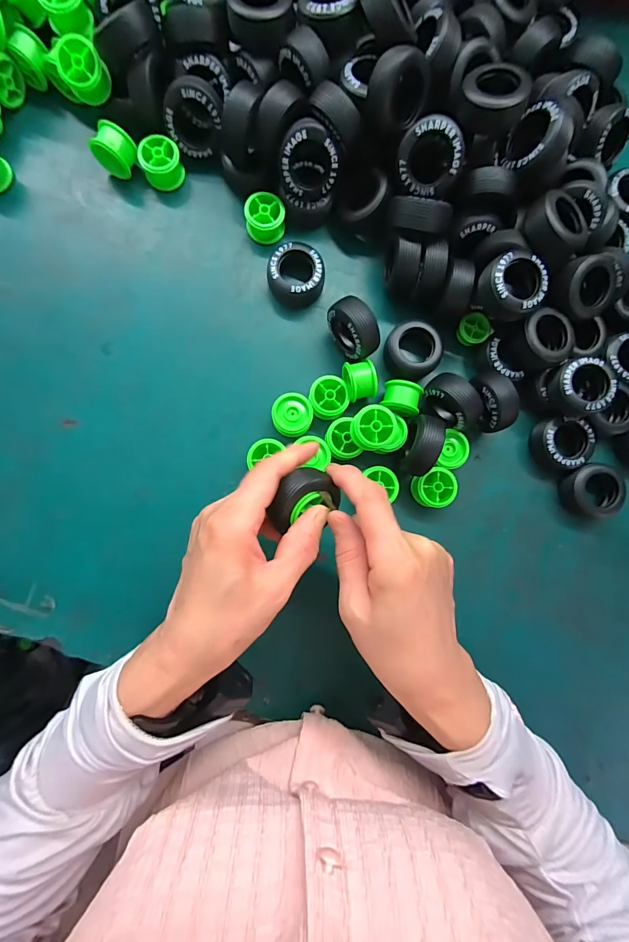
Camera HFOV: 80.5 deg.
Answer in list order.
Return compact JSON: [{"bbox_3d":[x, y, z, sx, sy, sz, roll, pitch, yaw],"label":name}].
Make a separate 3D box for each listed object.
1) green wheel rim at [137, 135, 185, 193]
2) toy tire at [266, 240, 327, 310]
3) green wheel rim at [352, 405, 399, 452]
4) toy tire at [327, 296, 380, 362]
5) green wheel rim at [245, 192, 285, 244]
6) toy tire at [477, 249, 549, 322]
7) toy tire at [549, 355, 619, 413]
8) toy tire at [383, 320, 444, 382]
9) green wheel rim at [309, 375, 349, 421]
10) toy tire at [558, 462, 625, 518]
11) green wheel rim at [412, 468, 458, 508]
[{"bbox_3d":[-0.134,-0.270,0.326,0.033,0.023,0.029,-23,88,-4],"label":"green wheel rim"},{"bbox_3d":[-0.016,-0.170,0.326,0.047,0.026,0.044,3,86,-3],"label":"toy tire"},{"bbox_3d":[0.046,-0.035,0.303,0.036,0.026,0.034,0,86,-3],"label":"green wheel rim"},{"bbox_3d":[0.032,-0.118,0.317,0.028,0.054,0.048,-40,89,-5],"label":"toy tire"},{"bbox_3d":[-0.043,-0.221,0.325,0.033,0.020,0.032,1,86,-3],"label":"green wheel rim"},{"bbox_3d":[0.154,-0.143,0.290,0.047,0.022,0.050,0,86,-3],"label":"toy tire"},{"bbox_3d":[0.226,-0.072,0.317,0.045,0.029,0.045,-7,87,-3],"label":"toy tire"},{"bbox_3d":[0.087,-0.106,0.333,0.046,0.029,0.047,0,86,-3],"label":"toy tire"},{"bbox_3d":[0.012,-0.063,0.328,0.032,0.033,0.036,-3,87,-3],"label":"green wheel rim"},{"bbox_3d":[0.251,0.018,0.330,0.050,0.016,0.047,0,86,-3],"label":"toy tire"},{"bbox_3d":[0.103,0.014,0.323,0.034,0.020,0.032,0,86,-3],"label":"green wheel rim"}]

